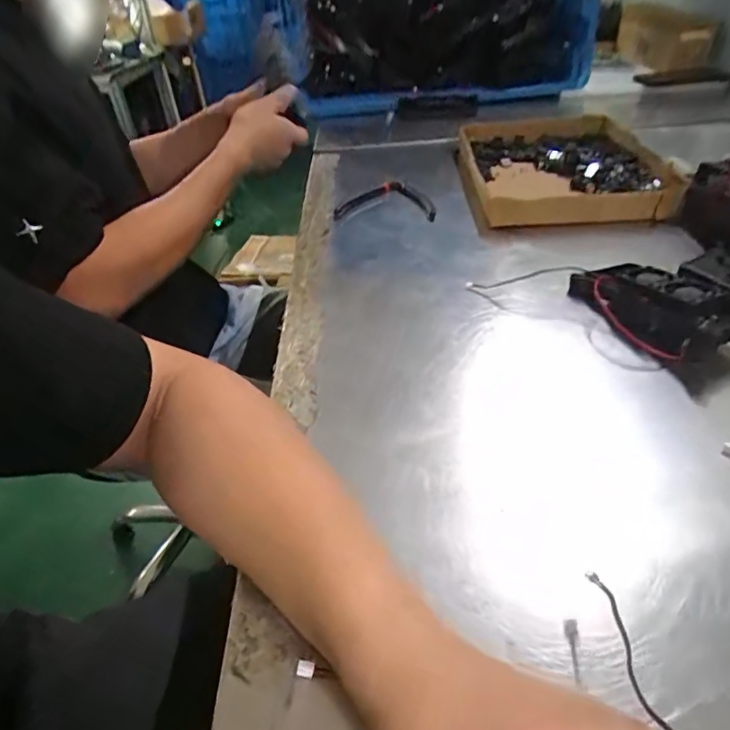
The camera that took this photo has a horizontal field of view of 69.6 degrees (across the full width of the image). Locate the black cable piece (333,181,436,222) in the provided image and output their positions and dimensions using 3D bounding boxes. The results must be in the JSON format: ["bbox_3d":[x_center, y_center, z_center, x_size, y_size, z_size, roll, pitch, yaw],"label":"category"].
[{"bbox_3d":[0.039,-0.227,0.723,0.141,0.012,0.128,8,41,19],"label":"black cable piece"}]

